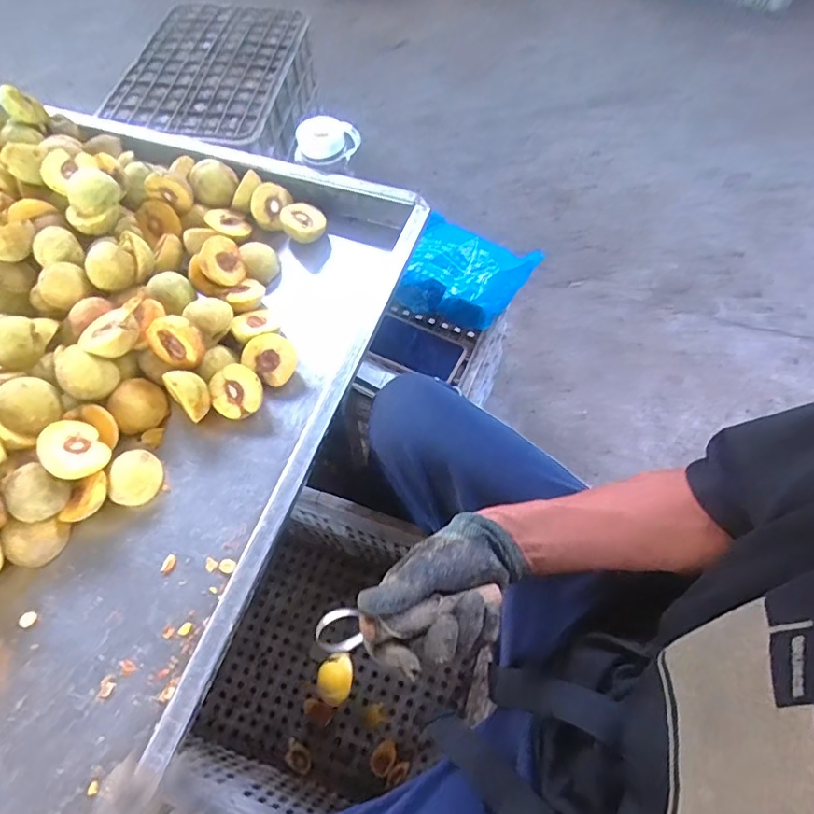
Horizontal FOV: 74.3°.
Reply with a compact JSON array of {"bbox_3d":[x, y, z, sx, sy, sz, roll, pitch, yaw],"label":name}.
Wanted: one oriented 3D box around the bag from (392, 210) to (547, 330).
[{"bbox_3d":[0.103,-0.212,0.815,0.178,0.060,0.177,17,62,10],"label":"bag"}]

